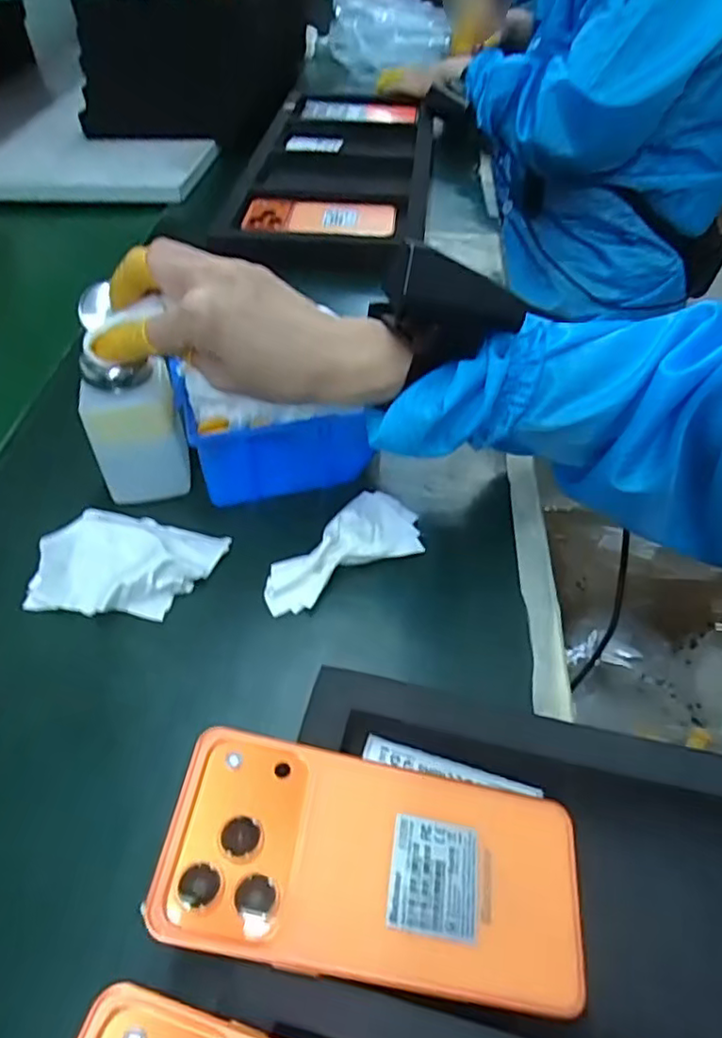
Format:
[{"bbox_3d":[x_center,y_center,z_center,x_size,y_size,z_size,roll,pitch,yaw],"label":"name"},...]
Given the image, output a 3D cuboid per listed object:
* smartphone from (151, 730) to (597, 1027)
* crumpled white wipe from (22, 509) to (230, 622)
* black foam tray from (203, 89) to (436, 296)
[{"bbox_3d":[0.007,0.134,0.246,0.161,0.005,0.076,14,51,-5],"label":"smartphone"},{"bbox_3d":[-0.139,0.024,0.368,0.094,0.028,0.074,11,49,13],"label":"crumpled white wipe"},{"bbox_3d":[-0.023,-0.420,0.761,0.220,0.052,0.455,9,49,11],"label":"black foam tray"}]

